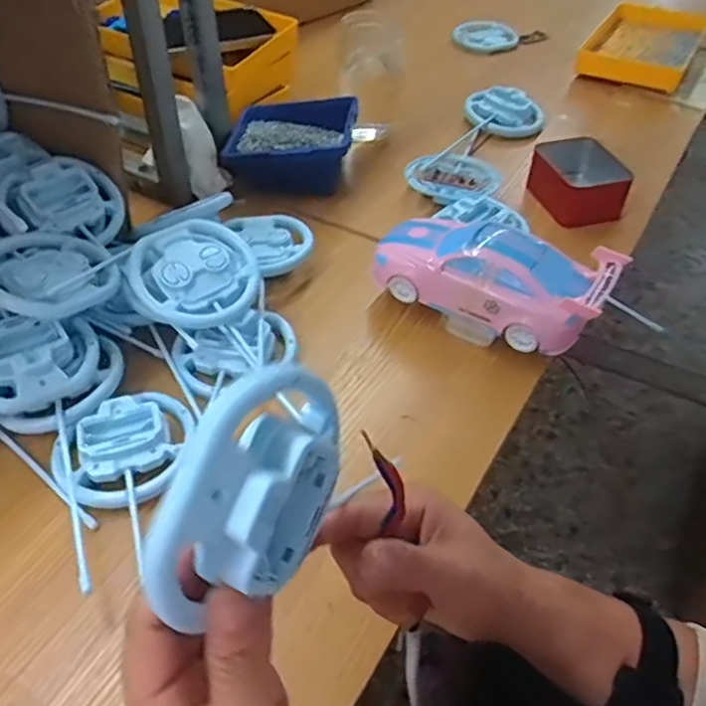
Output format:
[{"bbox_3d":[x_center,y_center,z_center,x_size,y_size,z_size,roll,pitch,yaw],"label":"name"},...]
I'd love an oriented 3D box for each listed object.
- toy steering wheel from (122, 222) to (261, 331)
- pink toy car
[{"bbox_3d":[-0.134,-0.065,0.547,0.105,0.024,0.093,-16,75,-20],"label":"toy steering wheel"},{"bbox_3d":[0.115,-0.060,0.565,0.195,0.092,0.080,23,50,19],"label":"pink toy car"}]

